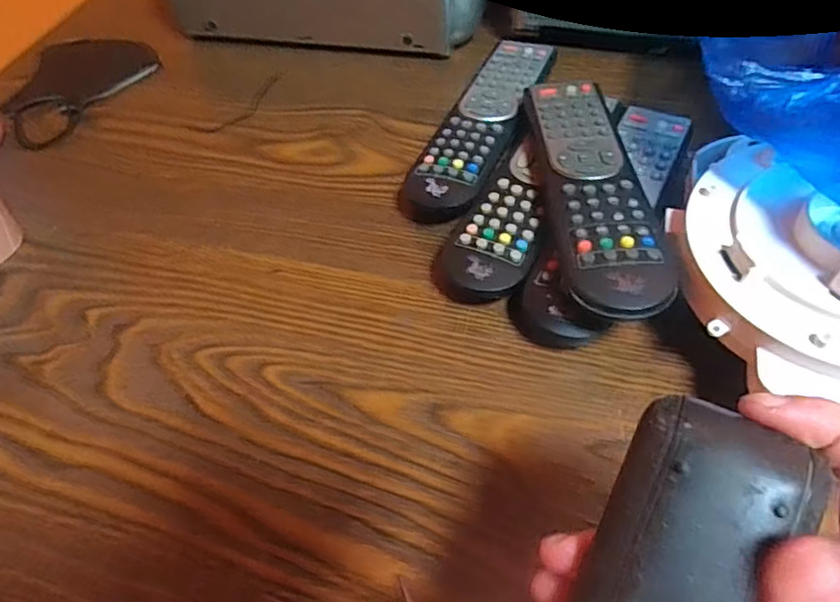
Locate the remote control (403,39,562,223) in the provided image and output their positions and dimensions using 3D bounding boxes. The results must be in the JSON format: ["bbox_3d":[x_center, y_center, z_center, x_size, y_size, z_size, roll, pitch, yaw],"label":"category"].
[{"bbox_3d":[0.046,-0.125,0.402,0.051,0.028,0.201,18,58,17],"label":"remote control"}]

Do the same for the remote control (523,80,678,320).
[{"bbox_3d":[0.093,-0.067,0.321,0.051,0.029,0.191,-3,55,3],"label":"remote control"}]

